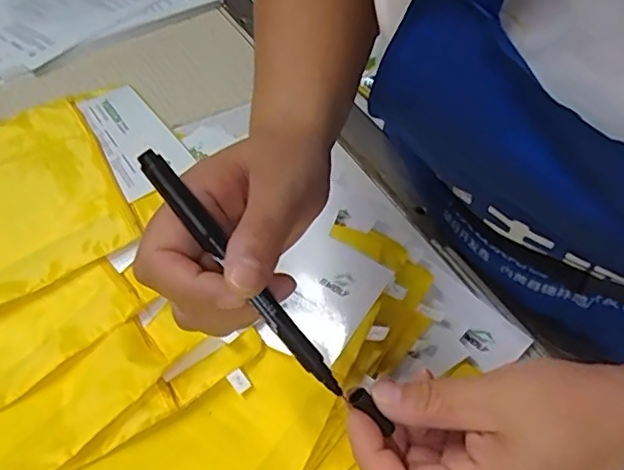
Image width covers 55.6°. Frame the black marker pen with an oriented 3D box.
[{"bbox_3d":[-0.027,0.017,0.239,0.010,0.009,0.125,-44,101,-29],"label":"black marker pen"}]

